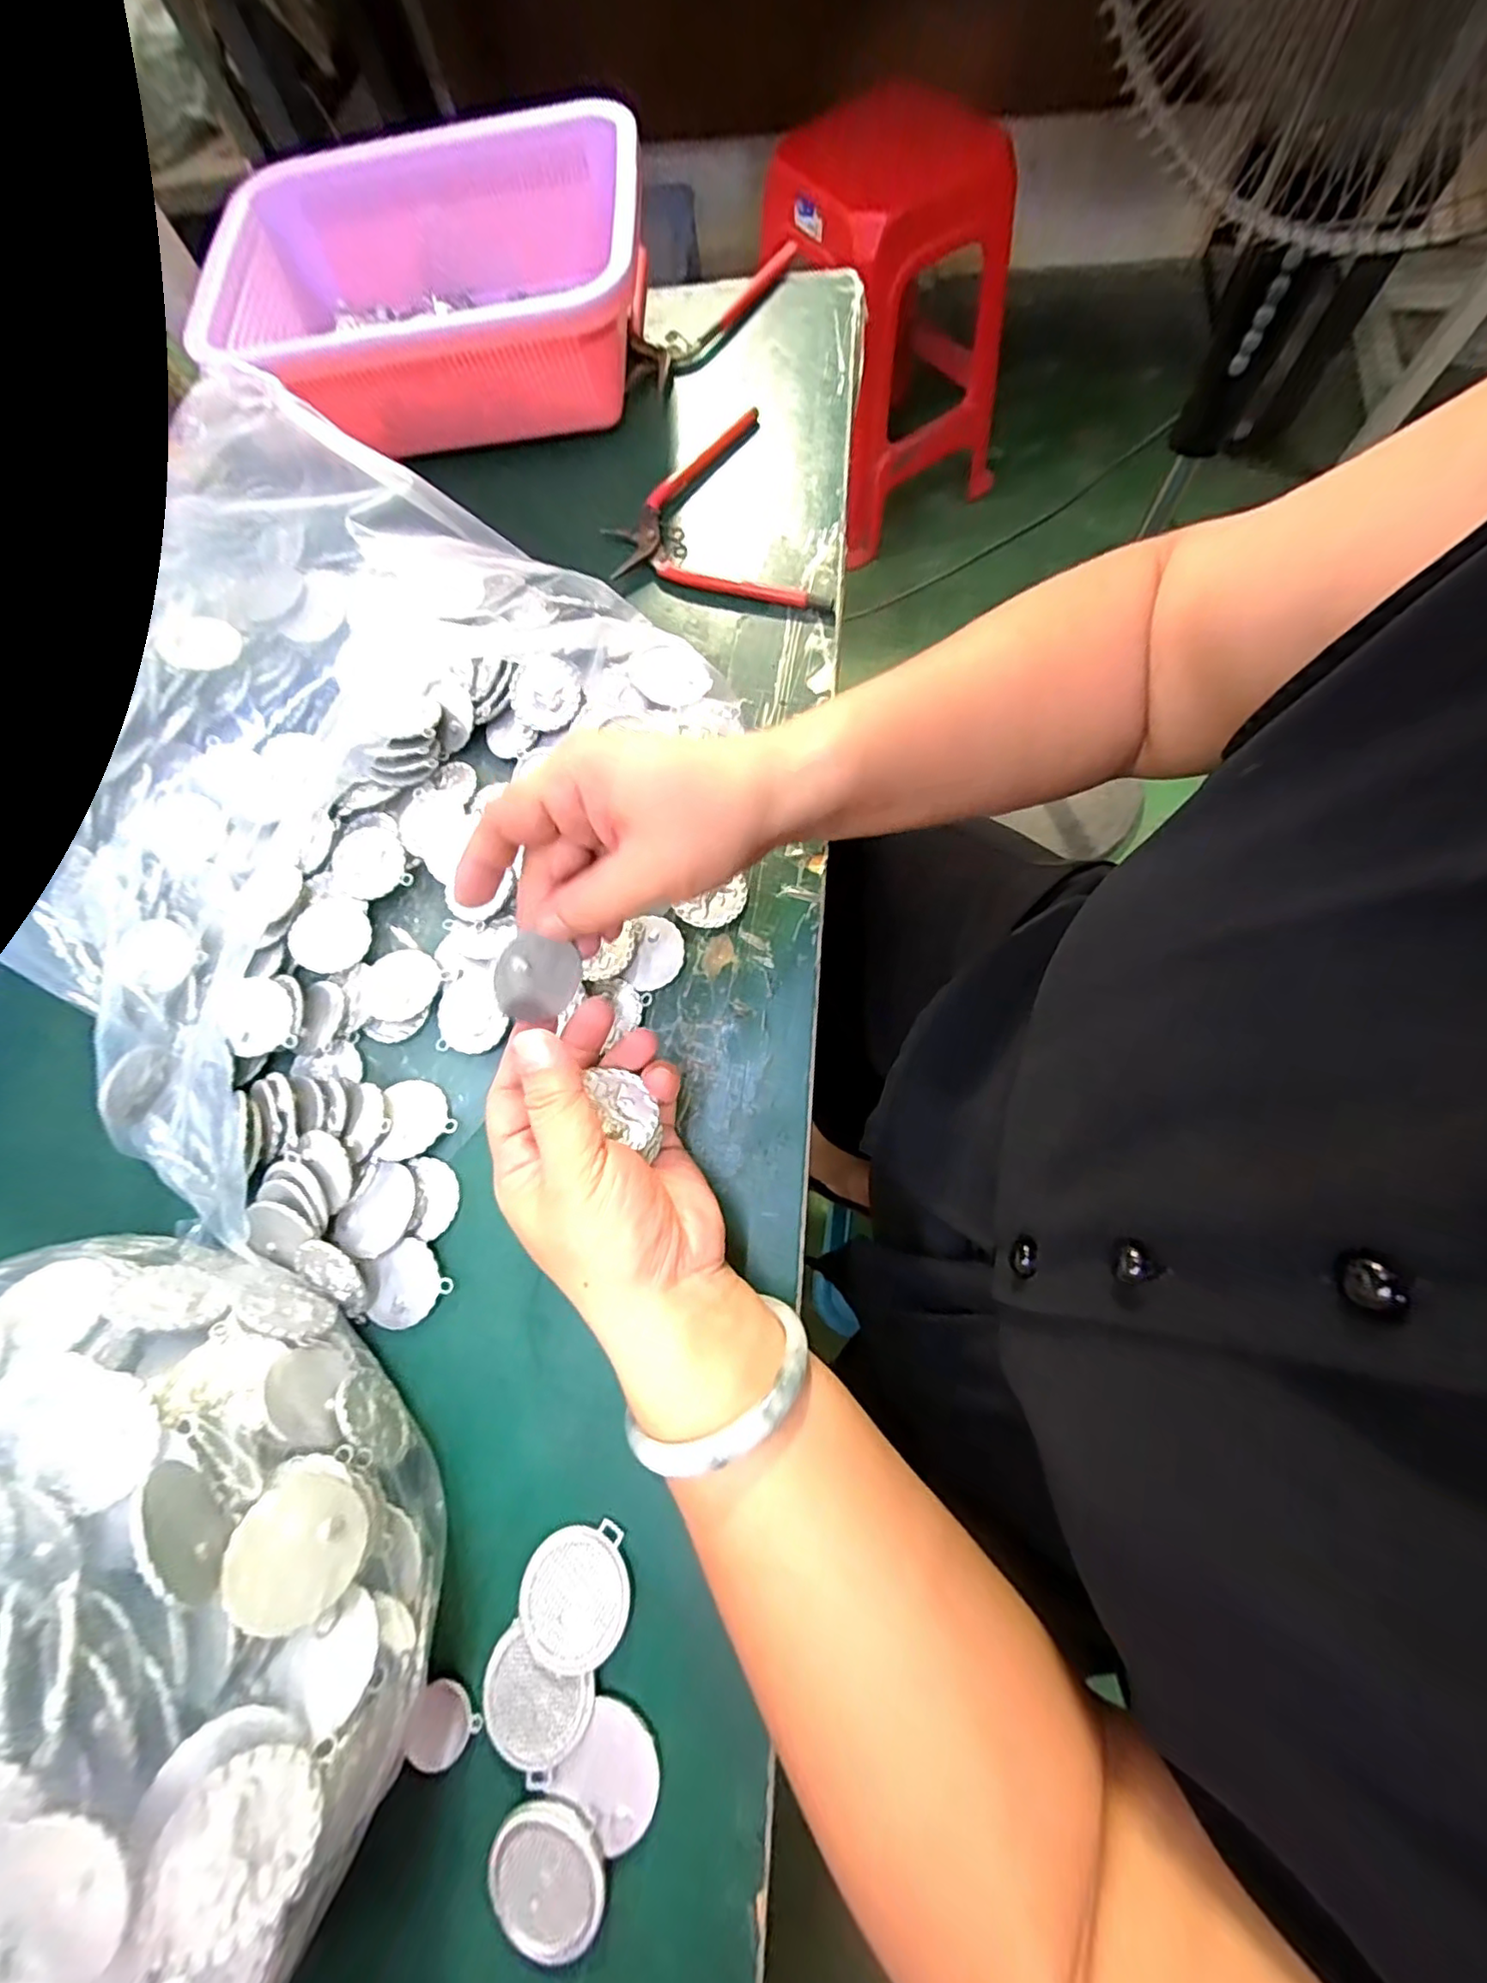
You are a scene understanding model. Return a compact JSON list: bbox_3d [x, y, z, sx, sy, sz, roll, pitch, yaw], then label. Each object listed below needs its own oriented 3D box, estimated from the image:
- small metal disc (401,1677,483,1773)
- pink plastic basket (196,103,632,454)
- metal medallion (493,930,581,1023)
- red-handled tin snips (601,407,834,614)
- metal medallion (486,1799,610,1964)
[{"bbox_3d":[-0.108,0.262,0.227,0.023,0.006,0.022,-2,71,6],"label":"small metal disc"},{"bbox_3d":[-0.190,-0.448,0.407,0.261,0.094,0.192,-6,73,2],"label":"pink plastic basket"},{"bbox_3d":[-0.081,-0.005,0.253,0.004,0.034,0.032,9,86,47],"label":"metal medallion"},{"bbox_3d":[-0.024,-0.275,0.380,0.110,0.010,0.156,-18,70,0],"label":"red-handled tin snips"},{"bbox_3d":[-0.065,0.294,0.210,0.040,0.005,0.038,2,72,7],"label":"metal medallion"}]

